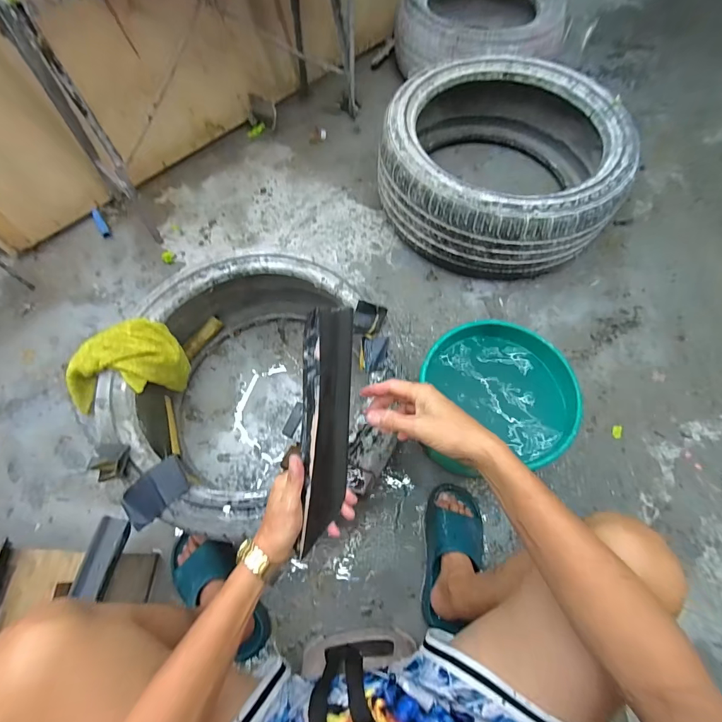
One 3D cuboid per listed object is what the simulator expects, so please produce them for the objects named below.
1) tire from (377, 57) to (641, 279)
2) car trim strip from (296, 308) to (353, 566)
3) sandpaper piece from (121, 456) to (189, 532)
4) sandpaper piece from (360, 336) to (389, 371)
[{"bbox_3d":[0.387,-0.579,1.086,0.644,0.237,0.660,10,66,4],"label":"tire"},{"bbox_3d":[-0.042,0.080,0.427,0.052,0.027,0.274,4,99,2],"label":"car trim strip"},{"bbox_3d":[-0.340,0.216,0.620,0.105,0.014,0.071,-42,72,-17],"label":"sandpaper piece"},{"bbox_3d":[0.025,-0.015,0.722,0.050,0.017,0.067,8,66,3],"label":"sandpaper piece"}]

